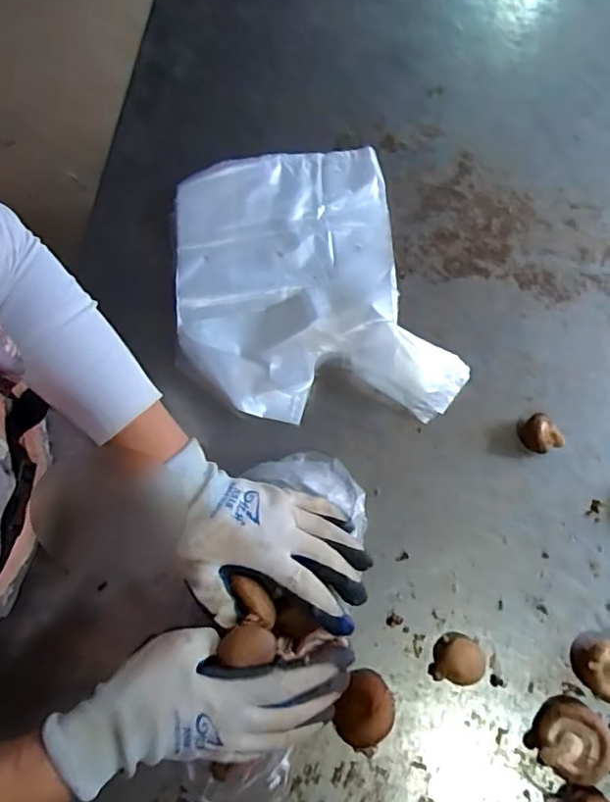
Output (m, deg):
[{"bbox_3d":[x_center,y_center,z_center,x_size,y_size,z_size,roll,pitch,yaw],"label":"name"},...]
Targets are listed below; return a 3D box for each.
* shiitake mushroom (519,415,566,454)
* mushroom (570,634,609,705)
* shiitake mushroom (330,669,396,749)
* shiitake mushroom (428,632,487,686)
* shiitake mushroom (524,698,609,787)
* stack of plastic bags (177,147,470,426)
[{"bbox_3d":[0.212,0.030,0.511,0.029,0.023,0.033,-23,73,-5],"label":"shiitake mushroom"},{"bbox_3d":[0.237,0.210,0.440,0.043,0.044,0.046,-1,72,2],"label":"mushroom"},{"bbox_3d":[0.047,0.243,0.448,0.040,0.030,0.052,27,75,10],"label":"shiitake mushroom"},{"bbox_3d":[0.124,0.209,0.458,0.037,0.022,0.038,15,73,7],"label":"shiitake mushroom"},{"bbox_3d":[0.206,0.262,0.437,0.050,0.025,0.053,40,78,13],"label":"shiitake mushroom"},{"bbox_3d":[-0.004,-0.117,0.558,0.242,0.033,0.310,-13,72,-2],"label":"stack of plastic bags"}]

